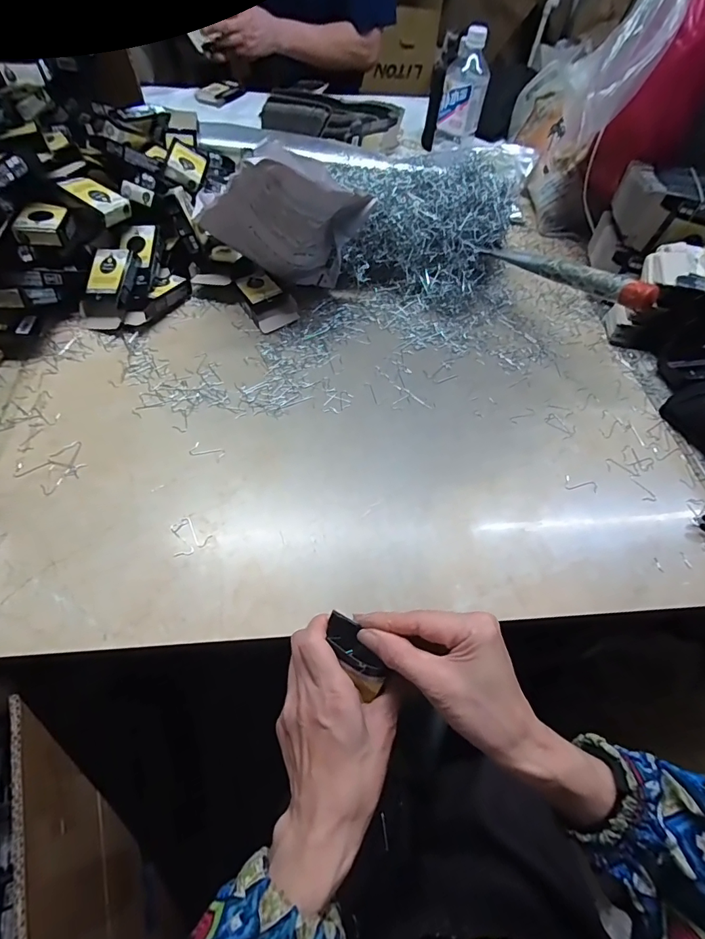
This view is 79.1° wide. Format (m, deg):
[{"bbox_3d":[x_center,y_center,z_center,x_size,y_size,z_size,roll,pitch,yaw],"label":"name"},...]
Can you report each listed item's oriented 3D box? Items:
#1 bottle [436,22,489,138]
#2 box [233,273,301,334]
[{"bbox_3d":[0.198,-0.675,0.750,0.075,0.132,0.056,14,58,4],"label":"bottle"},{"bbox_3d":[-0.117,-0.227,0.572,0.057,0.022,0.090,-29,64,-20],"label":"box"}]

